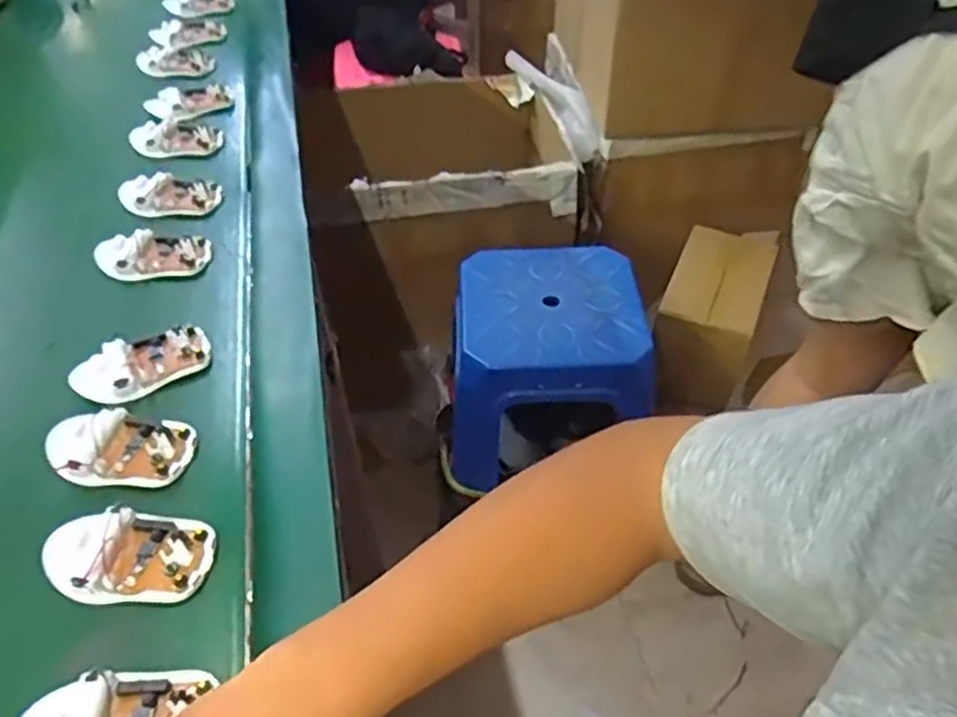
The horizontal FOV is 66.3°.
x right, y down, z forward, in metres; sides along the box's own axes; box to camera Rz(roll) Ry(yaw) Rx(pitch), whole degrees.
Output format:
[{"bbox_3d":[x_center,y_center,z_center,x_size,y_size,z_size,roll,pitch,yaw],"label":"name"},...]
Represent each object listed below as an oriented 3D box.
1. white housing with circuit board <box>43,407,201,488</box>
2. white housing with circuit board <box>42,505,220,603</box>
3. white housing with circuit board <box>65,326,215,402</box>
[{"bbox_3d":[-0.243,0.057,0.498,0.094,0.023,0.052,2,45,4],"label":"white housing with circuit board"},{"bbox_3d":[-0.211,0.114,0.437,0.096,0.022,0.057,6,45,8],"label":"white housing with circuit board"},{"bbox_3d":[-0.255,0.004,0.560,0.096,0.019,0.056,-30,51,-26],"label":"white housing with circuit board"}]

